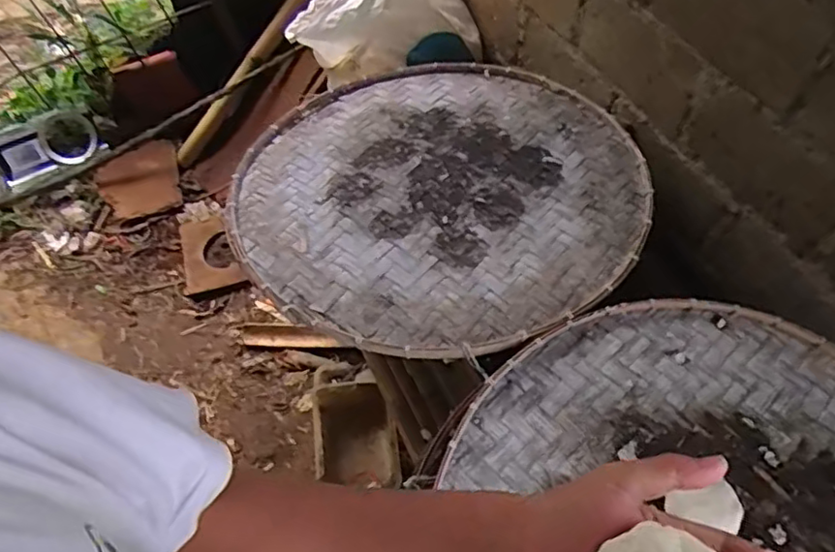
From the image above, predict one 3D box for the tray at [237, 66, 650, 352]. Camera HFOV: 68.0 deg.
[{"bbox_3d":[0.039,-0.170,1.082,0.694,0.039,0.680,-2,50,2],"label":"tray"}]

